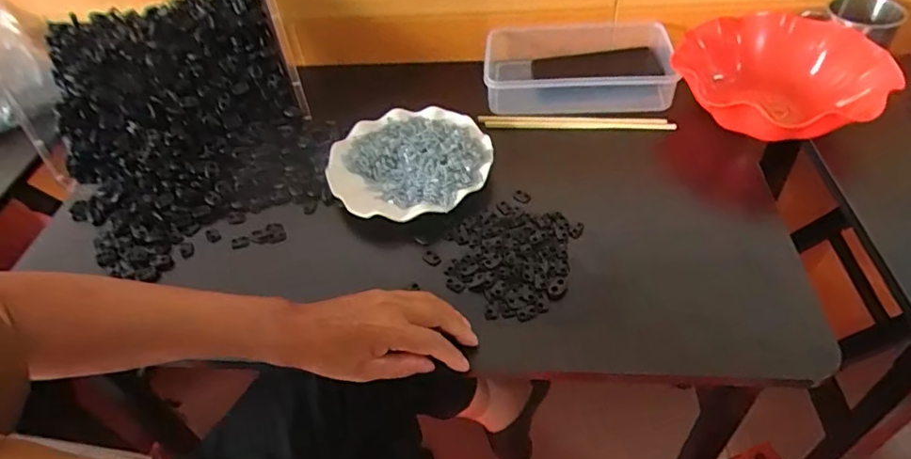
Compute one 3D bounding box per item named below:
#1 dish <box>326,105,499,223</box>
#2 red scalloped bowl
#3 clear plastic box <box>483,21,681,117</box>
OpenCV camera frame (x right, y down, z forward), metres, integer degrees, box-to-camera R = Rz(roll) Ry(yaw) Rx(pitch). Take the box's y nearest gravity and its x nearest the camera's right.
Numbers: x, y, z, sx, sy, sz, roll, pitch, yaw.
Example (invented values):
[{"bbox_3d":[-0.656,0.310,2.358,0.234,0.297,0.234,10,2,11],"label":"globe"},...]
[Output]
[{"bbox_3d":[-0.052,-0.078,0.641,0.178,0.024,0.178,-3,47,3],"label":"dish"},{"bbox_3d":[0.375,-0.176,0.661,0.212,0.069,0.198,-3,47,3],"label":"red scalloped bowl"},{"bbox_3d":[0.161,-0.209,0.737,0.239,0.059,0.139,0,47,7],"label":"clear plastic box"}]

